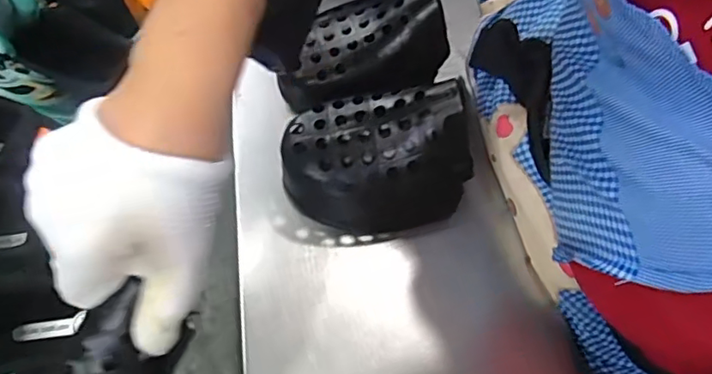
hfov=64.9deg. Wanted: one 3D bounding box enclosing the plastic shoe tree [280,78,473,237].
[{"bbox_3d":[0.012,-0.017,0.410,0.135,0.109,0.071,-6,66,-5],"label":"plastic shoe tree"}]

